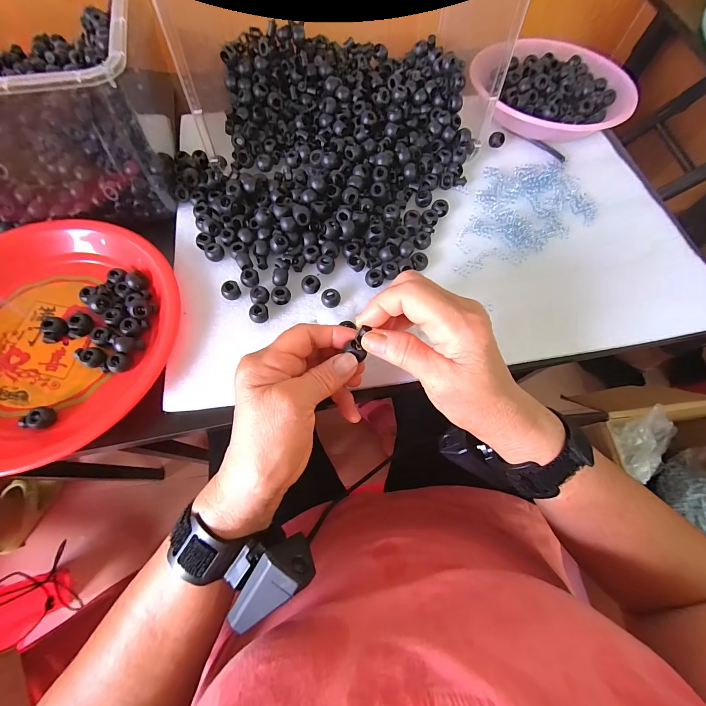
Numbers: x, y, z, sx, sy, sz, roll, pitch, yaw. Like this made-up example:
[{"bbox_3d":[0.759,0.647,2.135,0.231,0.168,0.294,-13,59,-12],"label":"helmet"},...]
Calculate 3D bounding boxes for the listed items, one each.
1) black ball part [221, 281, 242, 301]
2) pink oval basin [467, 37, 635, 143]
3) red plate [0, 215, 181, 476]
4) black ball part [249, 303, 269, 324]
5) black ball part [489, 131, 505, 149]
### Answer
[{"bbox_3d":[-0.113,-0.058,0.305,0.016,0.013,0.012,-28,72,-13],"label":"black ball part"},{"bbox_3d":[0.240,-0.327,0.407,0.184,0.037,0.137,19,69,5],"label":"pink oval basin"},{"bbox_3d":[-0.272,-0.022,0.280,0.241,0.042,0.229,34,71,10],"label":"red plate"},{"bbox_3d":[-0.085,-0.036,0.298,0.017,0.012,0.016,1,68,-2],"label":"black ball part"},{"bbox_3d":[0.171,-0.254,0.390,0.017,0.012,0.016,24,69,7],"label":"black ball part"}]

